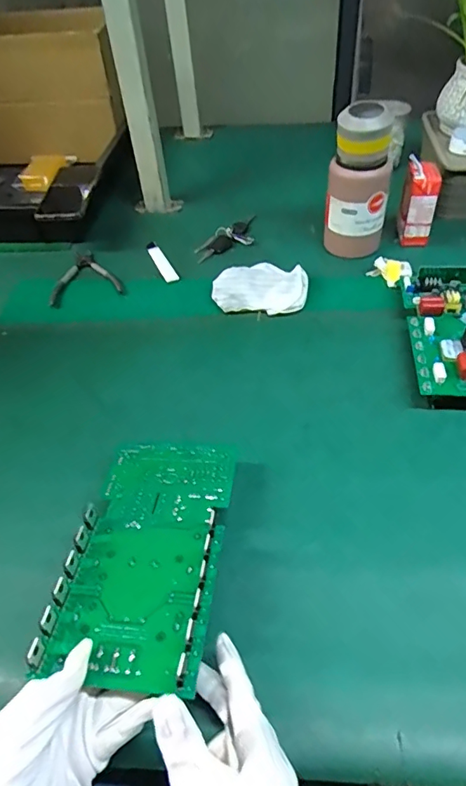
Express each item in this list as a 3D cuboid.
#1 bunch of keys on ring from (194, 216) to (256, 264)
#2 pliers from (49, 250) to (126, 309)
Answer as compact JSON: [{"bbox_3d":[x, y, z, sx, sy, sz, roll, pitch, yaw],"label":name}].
[{"bbox_3d":[-0.004,-0.259,0.829,0.151,0.018,0.049,-38,55,-26],"label":"bunch of keys on ring"},{"bbox_3d":[-0.234,-0.186,0.771,0.107,0.011,0.127,-17,49,-10],"label":"pliers"}]

